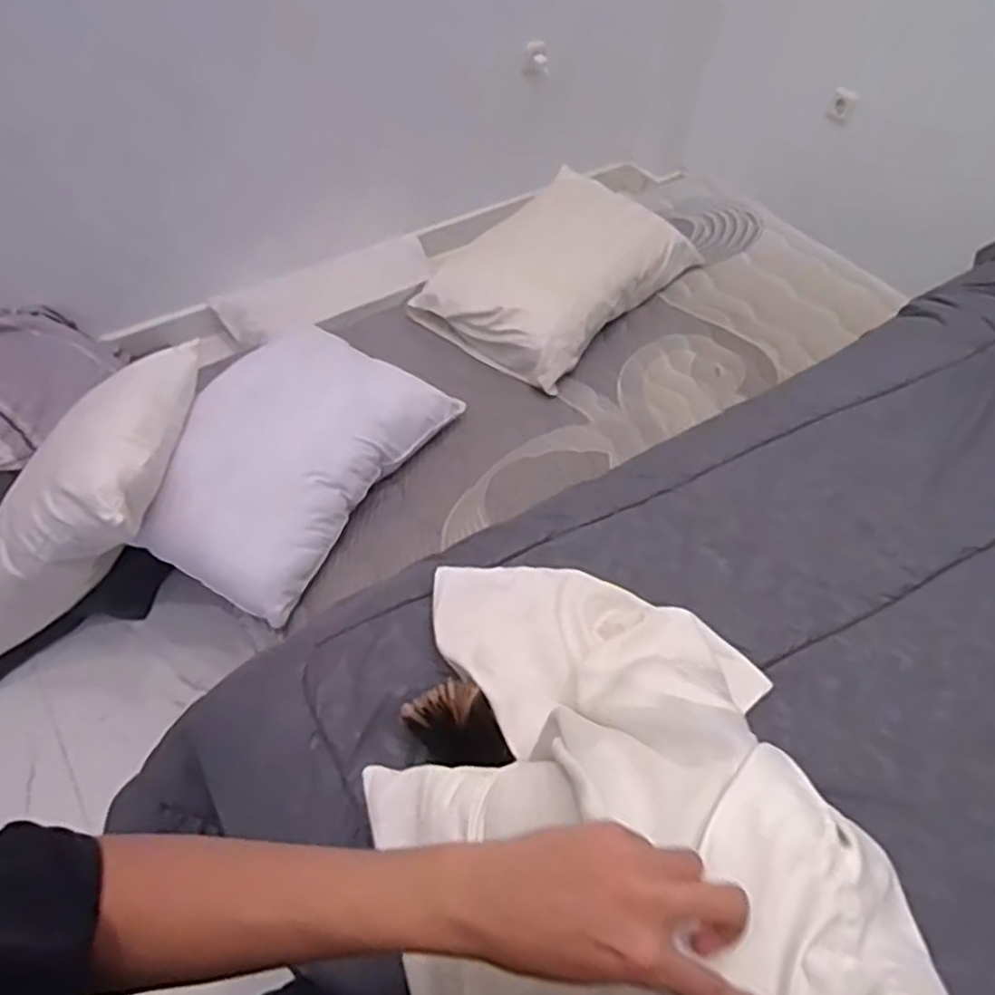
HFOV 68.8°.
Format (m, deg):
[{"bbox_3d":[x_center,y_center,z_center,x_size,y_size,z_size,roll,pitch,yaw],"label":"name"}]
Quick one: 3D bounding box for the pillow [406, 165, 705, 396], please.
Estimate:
[{"bbox_3d":[0.146,-0.575,1.739,0.414,0.237,0.619,37,60,22],"label":"pillow"}]

